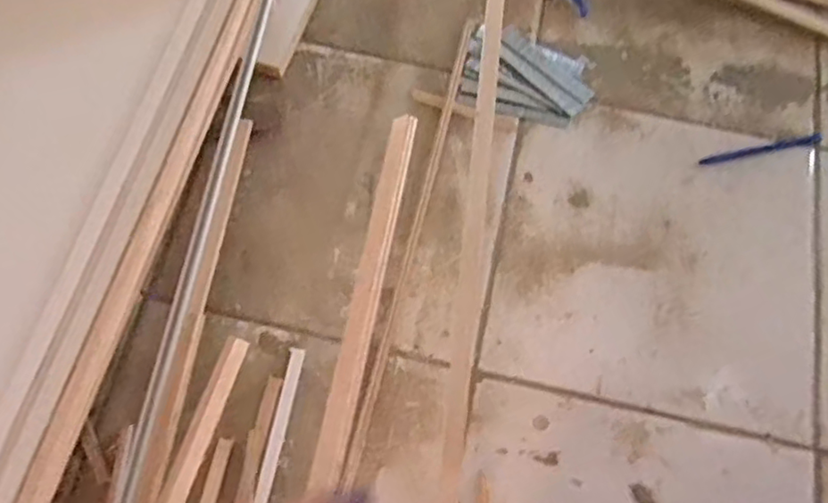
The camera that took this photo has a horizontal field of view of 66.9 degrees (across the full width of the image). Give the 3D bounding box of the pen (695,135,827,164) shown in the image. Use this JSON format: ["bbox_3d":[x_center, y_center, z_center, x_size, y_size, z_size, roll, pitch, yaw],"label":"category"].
[{"bbox_3d":[0.355,-0.103,0.638,0.136,0.005,0.010,-12,71,-6],"label":"pen"}]

